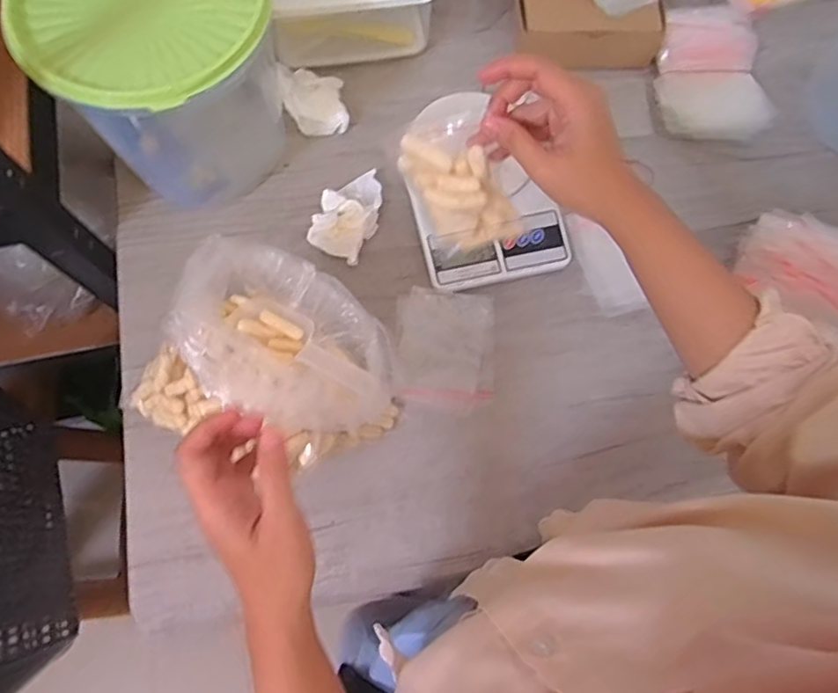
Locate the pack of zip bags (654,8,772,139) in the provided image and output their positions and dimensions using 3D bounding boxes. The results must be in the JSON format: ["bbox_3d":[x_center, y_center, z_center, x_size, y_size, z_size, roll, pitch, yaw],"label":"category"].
[{"bbox_3d":[0.337,-0.310,0.663,0.135,0.042,0.152,1,73,-2],"label":"pack of zip bags"}]

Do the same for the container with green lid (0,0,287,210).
[{"bbox_3d":[-0.230,-0.260,0.561,0.201,0.192,0.219,-13,74,-6],"label":"container with green lid"}]

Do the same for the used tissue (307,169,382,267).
[{"bbox_3d":[-0.073,-0.142,0.618,0.060,0.020,0.099,24,74,5],"label":"used tissue"}]

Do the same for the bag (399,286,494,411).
[{"bbox_3d":[0.027,0.002,0.579,0.090,0.006,0.120,3,79,-5],"label":"bag"}]

